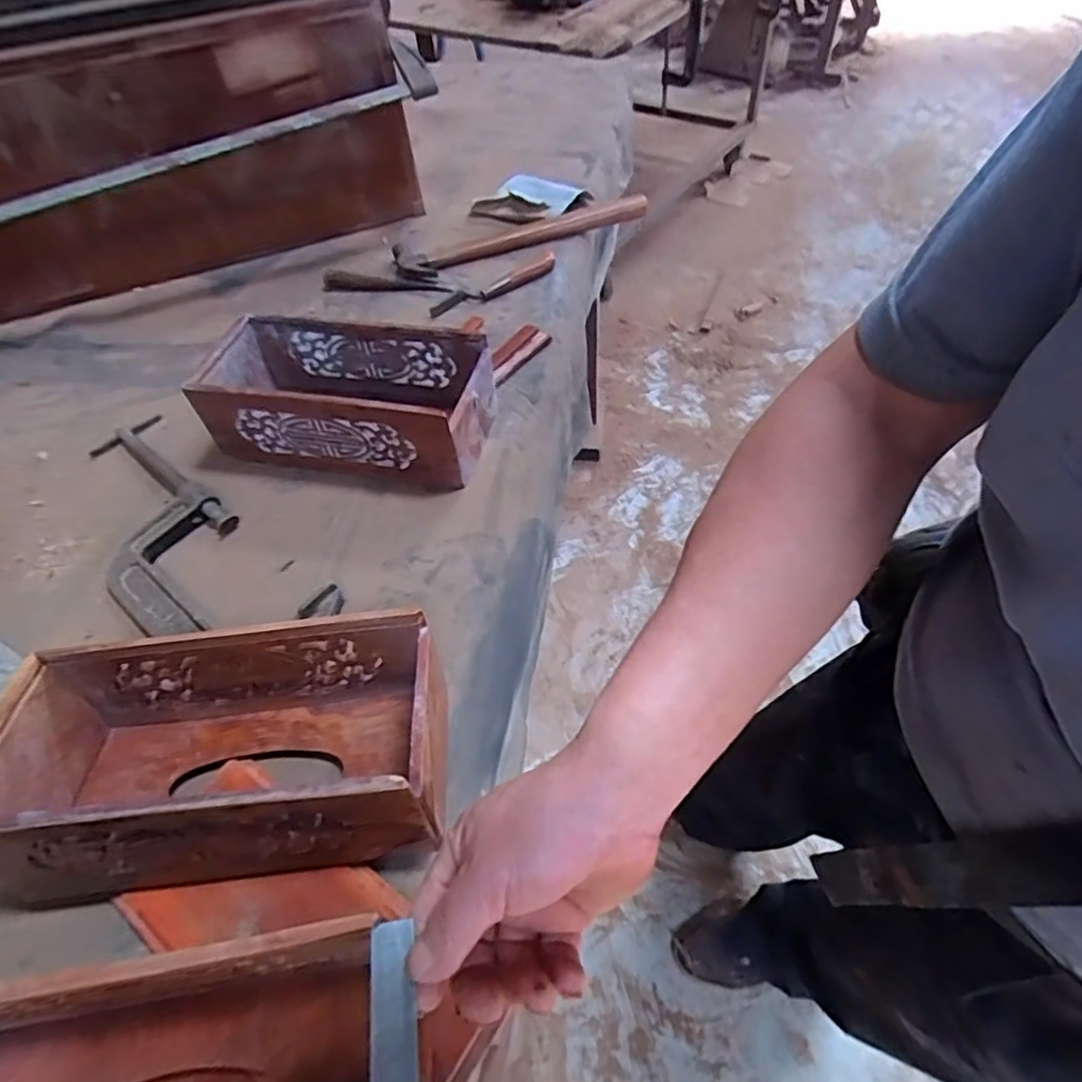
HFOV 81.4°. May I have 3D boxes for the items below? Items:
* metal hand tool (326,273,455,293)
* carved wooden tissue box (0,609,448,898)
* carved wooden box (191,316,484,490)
[{"bbox_3d":[-0.204,-0.336,0.821,0.168,0.019,0.023,4,54,7],"label":"metal hand tool"},{"bbox_3d":[-0.196,0.133,0.401,0.260,0.112,0.130,-7,53,0],"label":"carved wooden tissue box"},{"bbox_3d":[-0.189,-0.139,0.620,0.268,0.091,0.128,8,54,11],"label":"carved wooden box"}]

